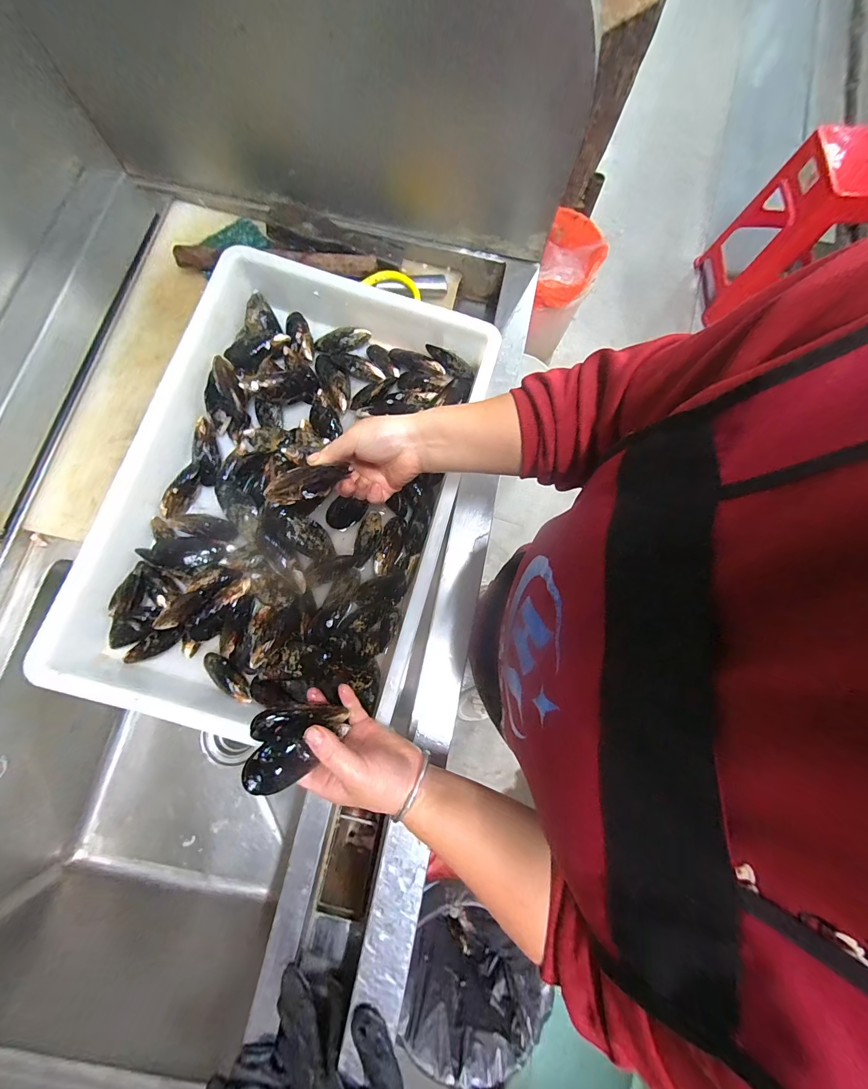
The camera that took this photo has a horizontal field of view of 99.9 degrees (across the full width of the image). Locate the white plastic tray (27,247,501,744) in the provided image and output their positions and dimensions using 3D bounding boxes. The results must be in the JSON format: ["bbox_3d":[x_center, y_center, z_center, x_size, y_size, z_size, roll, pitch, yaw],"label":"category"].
[{"bbox_3d":[-0.176,-0.070,0.455,0.377,0.078,0.542,16,78,3],"label":"white plastic tray"}]

